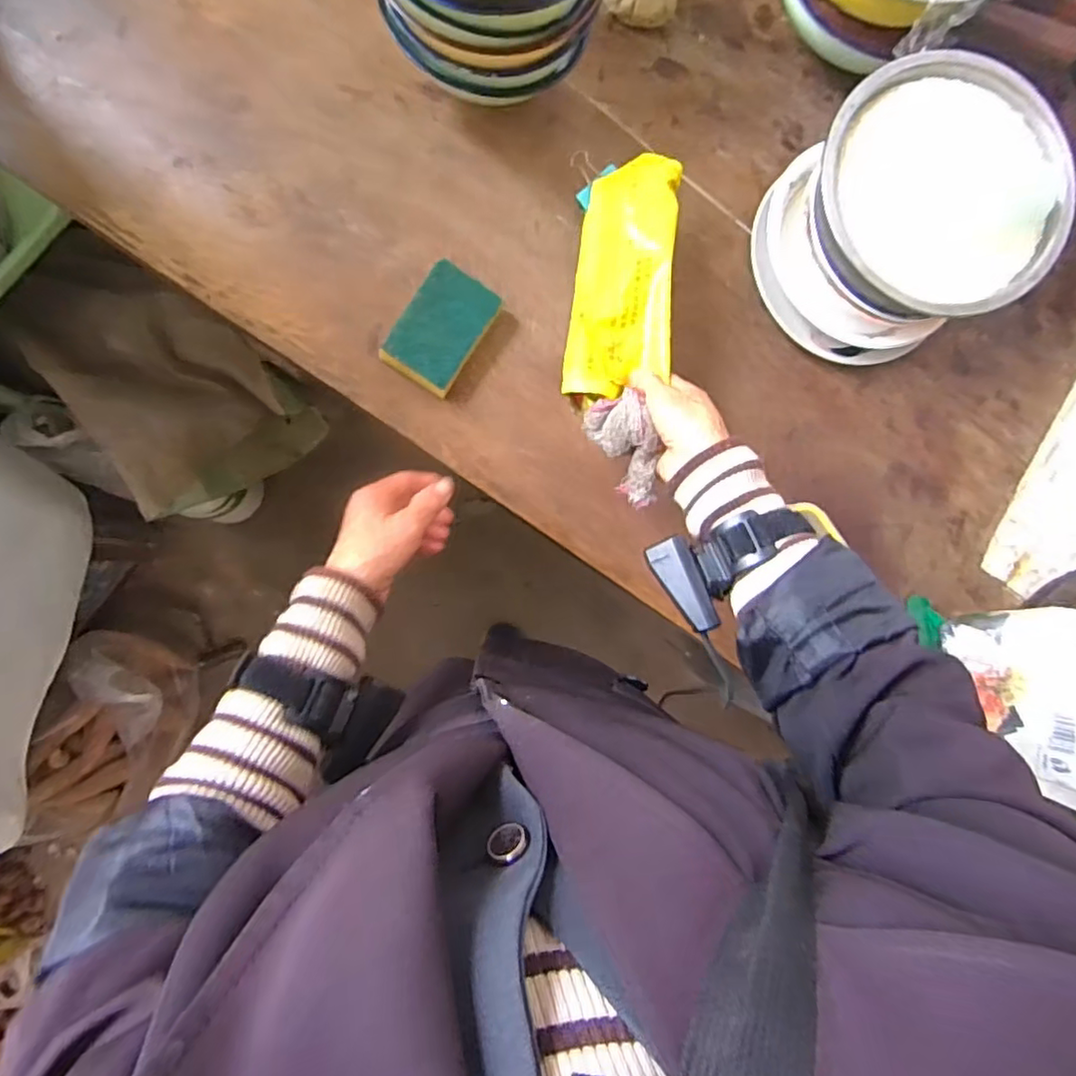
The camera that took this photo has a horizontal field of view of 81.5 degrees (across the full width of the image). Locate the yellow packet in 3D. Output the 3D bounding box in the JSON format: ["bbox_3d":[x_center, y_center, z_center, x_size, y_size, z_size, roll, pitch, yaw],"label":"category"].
[{"bbox_3d":[0.072,-0.218,0.512,0.078,0.029,0.210,7,87,-6],"label":"yellow packet"}]

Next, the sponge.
[{"bbox_3d":[-0.086,-0.184,0.558,0.067,0.028,0.103,32,84,-4],"label":"sponge"}]

